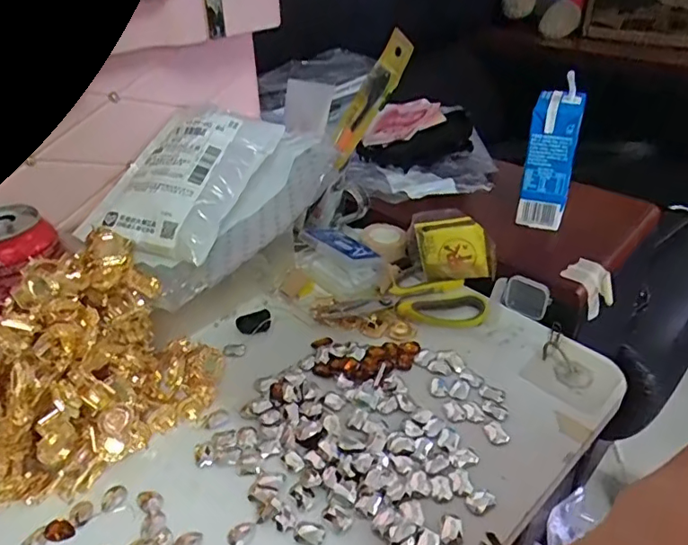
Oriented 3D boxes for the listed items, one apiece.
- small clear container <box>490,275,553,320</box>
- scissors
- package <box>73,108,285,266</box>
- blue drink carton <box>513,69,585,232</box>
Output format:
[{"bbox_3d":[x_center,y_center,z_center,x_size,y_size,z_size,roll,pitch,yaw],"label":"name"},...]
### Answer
[{"bbox_3d":[0.148,0.019,0.441,0.046,0.032,0.009,19,41,26],"label":"small clear container"},{"bbox_3d":[0.051,0.020,0.458,0.137,0.014,0.061,1,36,3],"label":"scissors"},{"bbox_3d":[-0.131,-0.075,0.419,0.117,0.026,0.134,14,64,11],"label":"package"},{"bbox_3d":[0.181,-0.101,0.463,0.040,0.128,0.031,13,37,19],"label":"blue drink carton"}]

